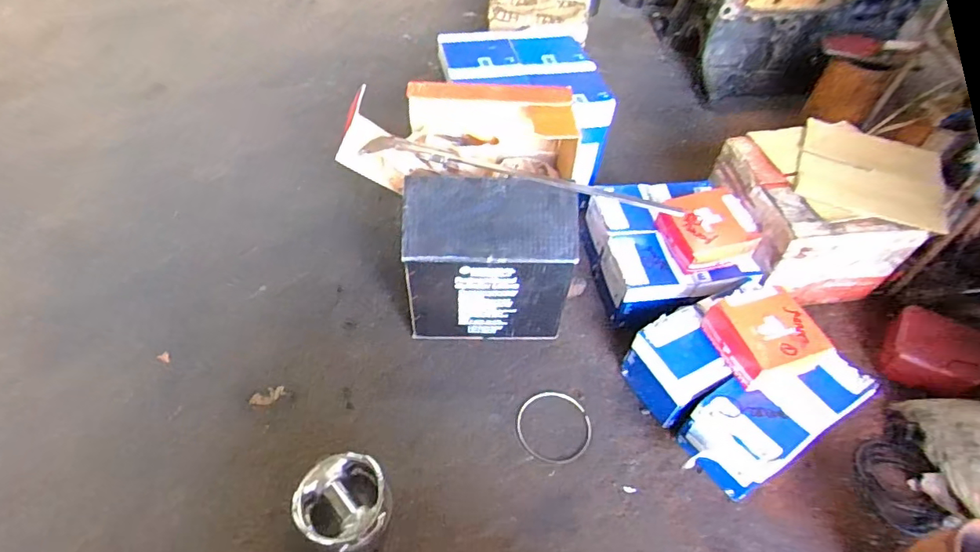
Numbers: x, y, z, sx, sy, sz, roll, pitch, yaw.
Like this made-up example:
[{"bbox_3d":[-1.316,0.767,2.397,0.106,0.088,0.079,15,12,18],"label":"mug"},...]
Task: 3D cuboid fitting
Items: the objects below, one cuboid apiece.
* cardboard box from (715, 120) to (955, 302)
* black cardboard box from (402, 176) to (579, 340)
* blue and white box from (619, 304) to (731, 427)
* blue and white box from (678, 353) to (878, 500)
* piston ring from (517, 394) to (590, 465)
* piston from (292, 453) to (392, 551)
[{"bbox_3d":[0.521,-0.111,0.832,0.293,0.193,0.234,-4,52,-8],"label":"cardboard box"},{"bbox_3d":[-0.003,-0.013,0.722,0.214,0.232,0.102,1,52,-3],"label":"black cardboard box"},{"bbox_3d":[0.246,0.125,0.704,0.095,0.100,0.116,-17,55,-17],"label":"blue and white box"},{"bbox_3d":[0.346,0.170,0.655,0.228,0.105,0.107,-25,58,-22],"label":"blue and white box"},{"bbox_3d":[0.084,0.201,0.701,0.098,0.009,0.099,-1,47,2],"label":"piston ring"},{"bbox_3d":[-0.161,0.255,0.592,0.093,0.083,0.092,2,52,-3],"label":"piston"}]

